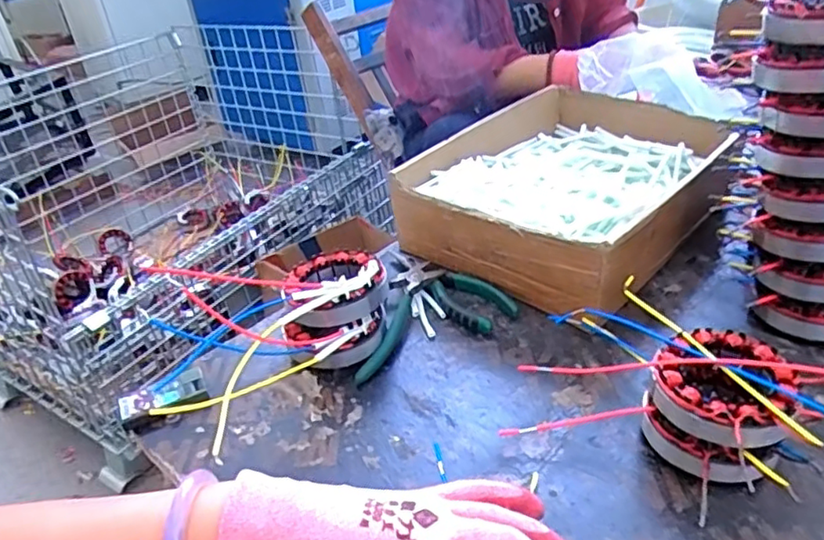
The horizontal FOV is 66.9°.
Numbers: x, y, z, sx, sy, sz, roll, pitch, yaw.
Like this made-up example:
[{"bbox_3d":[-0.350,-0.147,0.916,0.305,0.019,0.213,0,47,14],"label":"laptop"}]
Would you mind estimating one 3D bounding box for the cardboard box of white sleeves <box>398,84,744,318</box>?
[{"bbox_3d":[0.176,-0.086,0.672,0.253,0.099,0.337,22,41,36],"label":"cardboard box of white sleeves"}]

